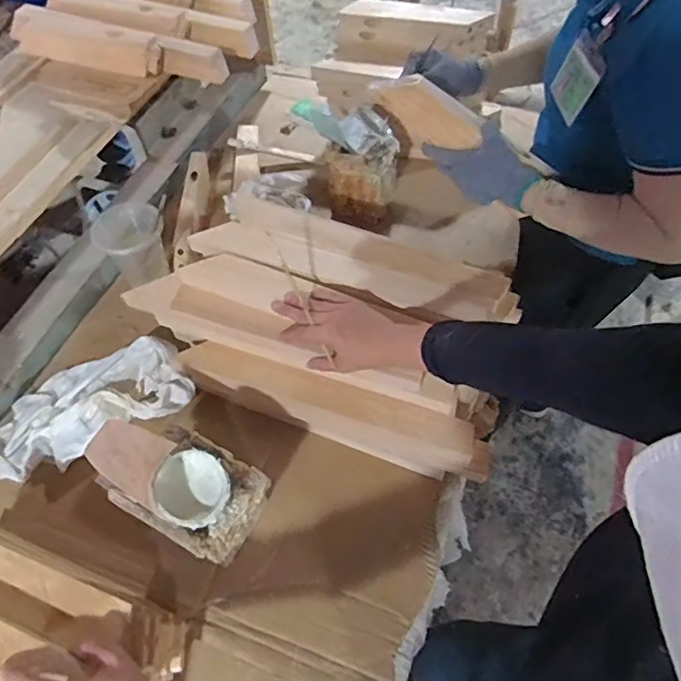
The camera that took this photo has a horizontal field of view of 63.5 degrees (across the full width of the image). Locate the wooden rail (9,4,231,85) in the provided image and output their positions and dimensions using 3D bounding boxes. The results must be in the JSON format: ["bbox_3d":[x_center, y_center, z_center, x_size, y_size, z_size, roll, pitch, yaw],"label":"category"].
[{"bbox_3d":[-0.385,-0.494,0.925,0.399,0.062,0.053,15,59,12],"label":"wooden rail"}]

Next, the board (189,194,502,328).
[{"bbox_3d":[0.013,-0.125,0.797,0.438,0.022,0.129,19,59,14],"label":"board"}]

